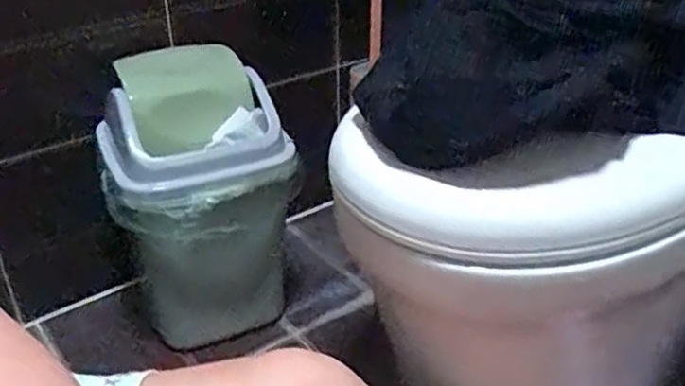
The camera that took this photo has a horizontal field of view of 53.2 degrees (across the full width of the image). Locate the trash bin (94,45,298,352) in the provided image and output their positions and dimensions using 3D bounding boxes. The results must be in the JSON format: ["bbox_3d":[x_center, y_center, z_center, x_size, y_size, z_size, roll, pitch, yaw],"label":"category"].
[{"bbox_3d":[-0.201,0.020,0.968,0.237,0.371,0.222,-10,32,-21],"label":"trash bin"}]

